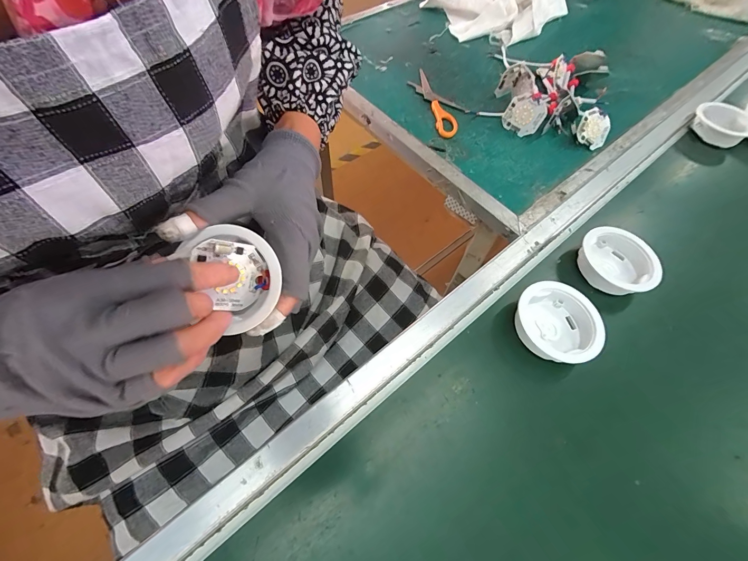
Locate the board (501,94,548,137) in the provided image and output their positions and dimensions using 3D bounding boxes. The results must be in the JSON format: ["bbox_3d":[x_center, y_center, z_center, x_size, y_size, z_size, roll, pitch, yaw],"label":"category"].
[{"bbox_3d":[0.198,-0.219,0.438,0.048,0.044,0.008,37,48,12],"label":"board"}]

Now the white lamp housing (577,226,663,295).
[{"bbox_3d":[0.236,-0.016,0.327,0.063,0.030,0.070,-13,63,-10],"label":"white lamp housing"}]

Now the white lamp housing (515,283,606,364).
[{"bbox_3d":[0.161,0.039,0.293,0.067,0.028,0.071,2,62,-3],"label":"white lamp housing"}]

